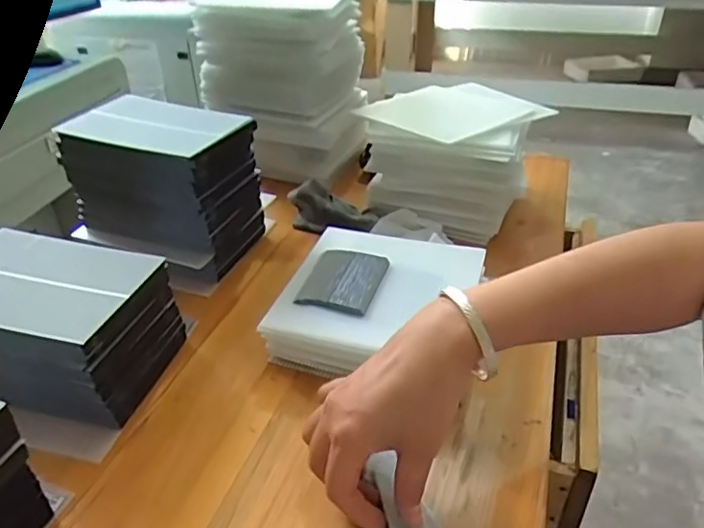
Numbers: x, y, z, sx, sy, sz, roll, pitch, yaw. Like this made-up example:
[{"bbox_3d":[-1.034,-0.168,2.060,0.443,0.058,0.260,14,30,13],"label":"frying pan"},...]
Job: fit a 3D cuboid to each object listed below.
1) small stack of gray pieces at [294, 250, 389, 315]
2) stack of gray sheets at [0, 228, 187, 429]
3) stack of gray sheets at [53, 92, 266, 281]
[{"bbox_3d":[-0.007,0.015,0.495,0.063,0.015,0.081,10,36,14],"label":"small stack of gray pieces"},{"bbox_3d":[-0.237,0.050,0.451,0.154,0.093,0.104,9,35,12],"label":"stack of gray sheets"},{"bbox_3d":[-0.190,-0.079,0.588,0.158,0.150,0.120,13,37,18],"label":"stack of gray sheets"}]

